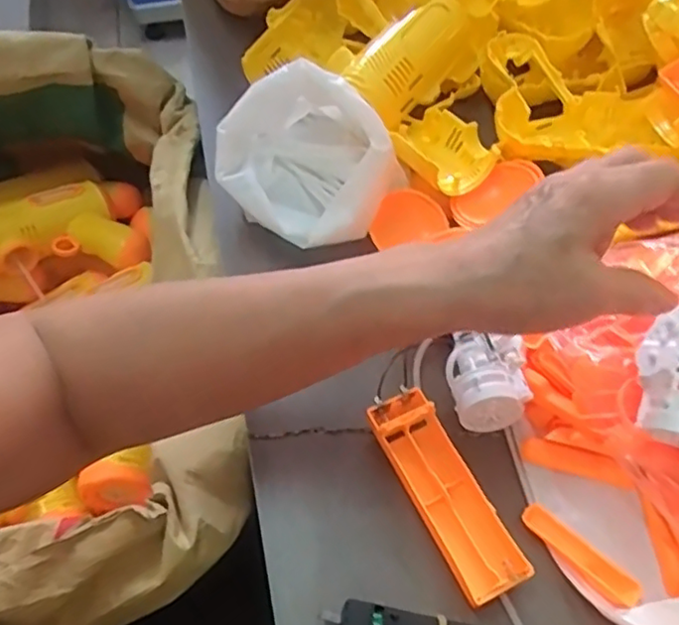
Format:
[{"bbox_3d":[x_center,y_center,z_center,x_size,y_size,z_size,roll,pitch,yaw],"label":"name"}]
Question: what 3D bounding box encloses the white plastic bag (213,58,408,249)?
[{"bbox_3d":[-0.022,-0.101,0.425,0.110,0.066,0.113,-35,63,-22],"label":"white plastic bag"}]

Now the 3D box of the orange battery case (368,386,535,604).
[{"bbox_3d":[0.055,0.091,0.329,0.035,0.021,0.110,-23,59,-15],"label":"orange battery case"}]

